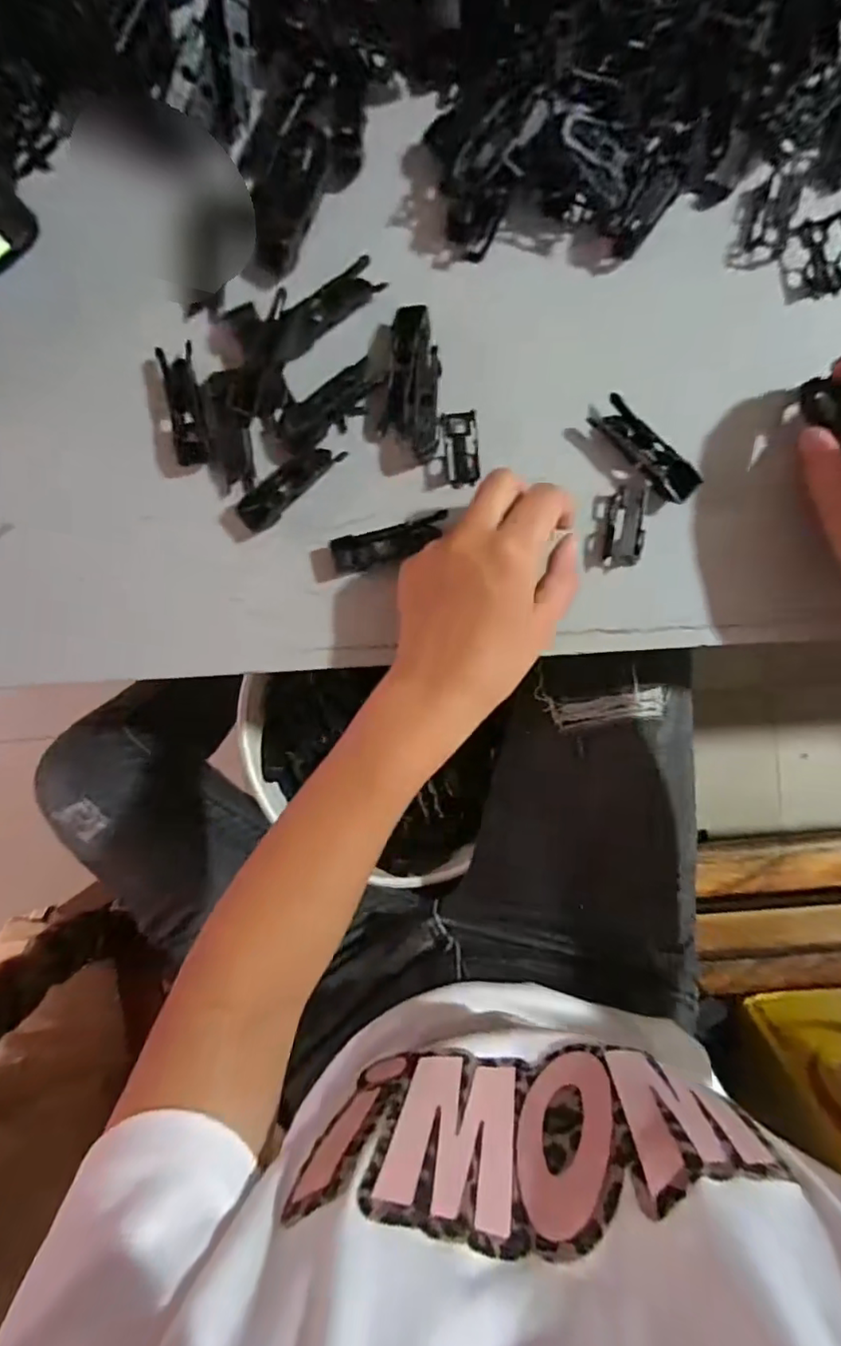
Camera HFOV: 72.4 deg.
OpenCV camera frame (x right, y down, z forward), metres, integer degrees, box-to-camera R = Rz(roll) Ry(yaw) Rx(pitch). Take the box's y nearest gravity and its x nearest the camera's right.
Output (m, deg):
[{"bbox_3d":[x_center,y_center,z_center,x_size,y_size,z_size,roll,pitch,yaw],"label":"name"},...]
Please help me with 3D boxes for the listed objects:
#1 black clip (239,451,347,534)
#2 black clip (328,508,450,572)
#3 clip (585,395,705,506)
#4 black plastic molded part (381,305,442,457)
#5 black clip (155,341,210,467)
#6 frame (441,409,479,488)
[{"bbox_3d":[-0.073,-0.106,0.319,0.065,0.009,0.019,-41,89,4],"label":"black clip"},{"bbox_3d":[-0.017,-0.073,0.320,0.065,0.014,0.017,-18,92,1],"label":"black clip"},{"bbox_3d":[0.120,-0.120,0.308,0.018,0.014,0.068,-45,88,4],"label":"clip"},{"bbox_3d":[-0.004,-0.157,0.308,0.029,0.020,0.071,4,92,4],"label":"black plastic molded part"},{"bbox_3d":[-0.131,-0.149,0.321,0.017,0.011,0.064,-10,91,4],"label":"black clip"},{"bbox_3d":[0.023,-0.125,0.319,0.019,0.007,0.040,-6,91,4],"label":"frame"}]

